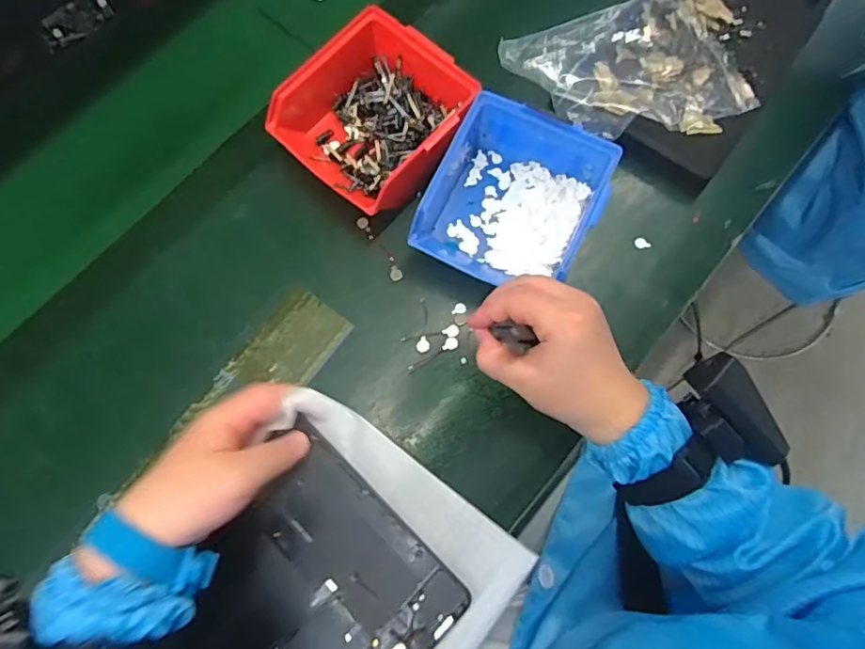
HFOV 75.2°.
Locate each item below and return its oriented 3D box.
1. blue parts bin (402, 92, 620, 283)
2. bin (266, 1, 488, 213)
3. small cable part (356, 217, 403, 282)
[{"bbox_3d":[0.067,-0.100,0.456,0.128,0.066,0.127,20,72,8],"label":"blue parts bin"},{"bbox_3d":[-0.050,-0.170,0.471,0.148,0.067,0.139,38,76,13],"label":"bin"},{"bbox_3d":[-0.044,-0.064,0.472,0.012,0.005,0.064,-29,75,-9],"label":"small cable part"}]

